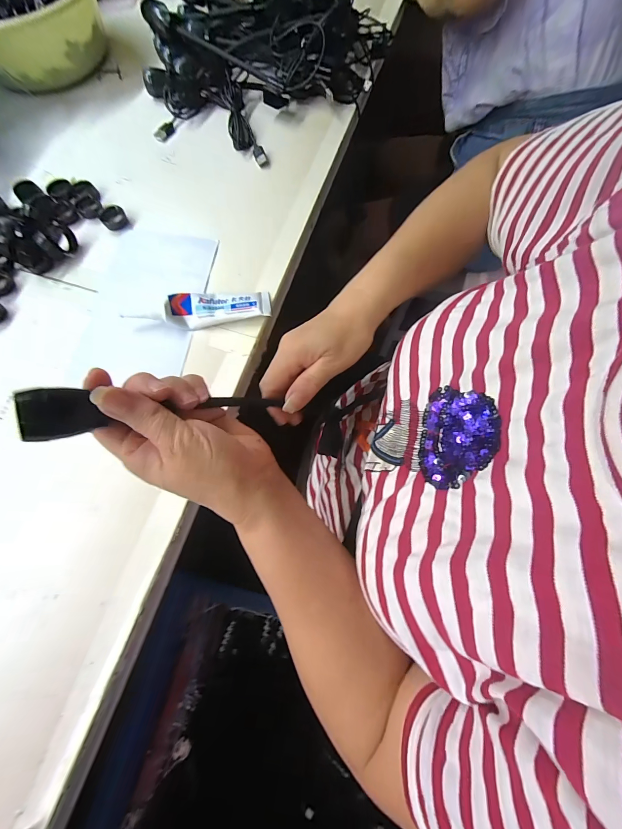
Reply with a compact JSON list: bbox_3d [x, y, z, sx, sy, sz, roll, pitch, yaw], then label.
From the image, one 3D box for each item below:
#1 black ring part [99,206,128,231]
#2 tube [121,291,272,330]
[{"bbox_3d":[-0.237,-0.236,0.371,0.028,0.010,0.033,-23,74,-8],"label":"black ring part"},{"bbox_3d":[-0.112,-0.111,0.328,0.137,0.023,0.032,-7,73,-3],"label":"tube"}]

